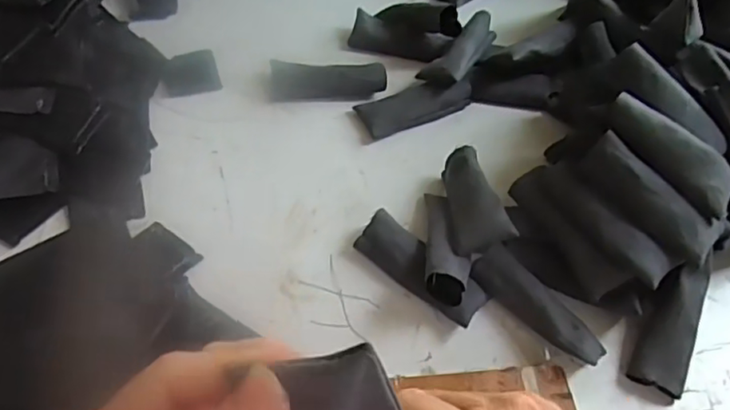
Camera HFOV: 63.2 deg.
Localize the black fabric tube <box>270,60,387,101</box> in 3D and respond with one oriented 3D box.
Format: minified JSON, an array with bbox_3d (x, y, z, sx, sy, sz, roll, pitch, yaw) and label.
[{"bbox_3d":[-0.034,-0.117,0.551,0.106,0.034,0.032,4,54,-2],"label":"black fabric tube"}]

